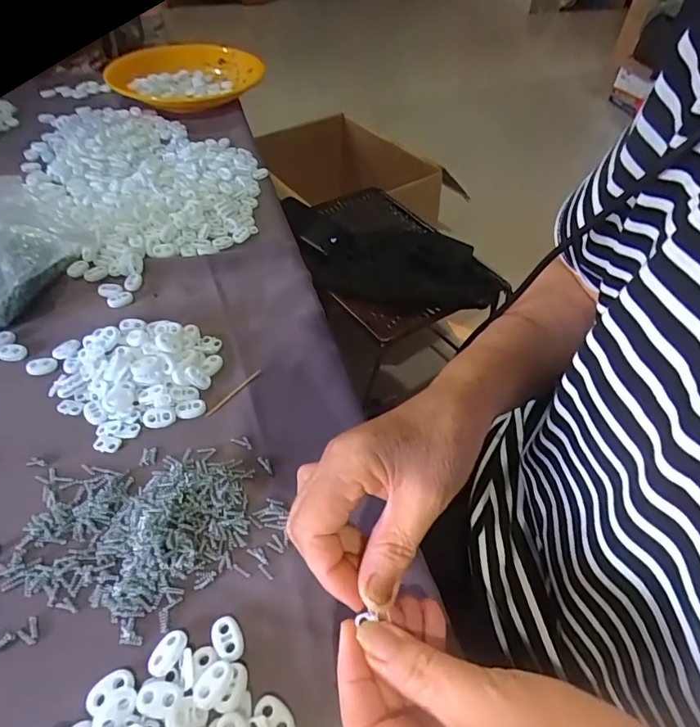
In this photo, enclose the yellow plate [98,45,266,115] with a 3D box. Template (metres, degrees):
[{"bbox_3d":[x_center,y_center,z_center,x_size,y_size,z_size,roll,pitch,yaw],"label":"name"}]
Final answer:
[{"bbox_3d":[-0.256,-0.465,0.763,0.225,0.049,0.234,-2,48,-4],"label":"yellow plate"}]

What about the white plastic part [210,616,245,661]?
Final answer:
[{"bbox_3d":[-0.067,0.151,0.259,0.014,0.006,0.022,-21,52,-20],"label":"white plastic part"}]

